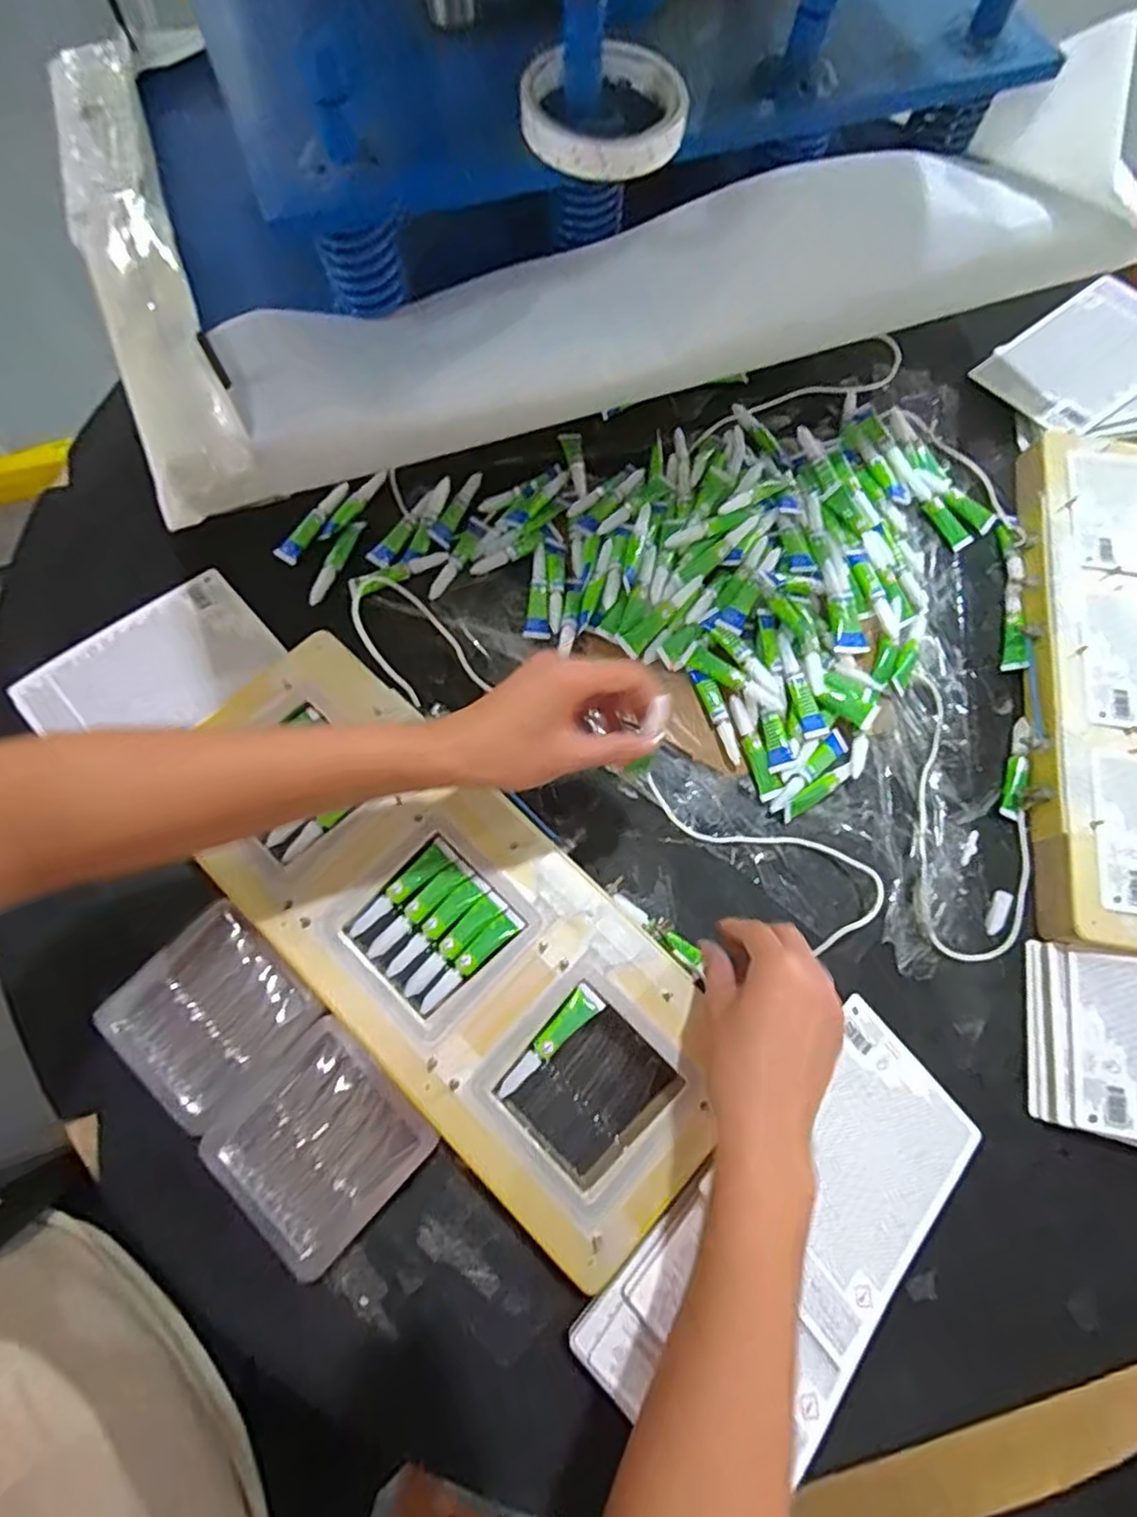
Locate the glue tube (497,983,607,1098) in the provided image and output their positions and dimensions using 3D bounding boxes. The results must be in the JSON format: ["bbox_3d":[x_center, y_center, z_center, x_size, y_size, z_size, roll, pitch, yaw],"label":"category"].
[{"bbox_3d":[-0.013,0.176,0.418,0.081,0.006,0.018,-42,78,-15],"label":"glue tube"}]

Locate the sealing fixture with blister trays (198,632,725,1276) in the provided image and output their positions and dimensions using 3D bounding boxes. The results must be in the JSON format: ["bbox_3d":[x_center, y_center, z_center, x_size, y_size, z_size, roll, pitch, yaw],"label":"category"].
[{"bbox_3d":[-0.082,0.104,0.432,0.417,0.023,0.169,43,75,11],"label":"sealing fixture with blister trays"}]

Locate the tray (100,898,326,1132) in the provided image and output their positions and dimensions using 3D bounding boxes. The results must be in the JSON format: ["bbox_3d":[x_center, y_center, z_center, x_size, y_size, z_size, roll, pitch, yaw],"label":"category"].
[{"bbox_3d":[-0.227,0.162,0.427,0.102,0.013,0.103,43,75,11],"label":"tray"}]

